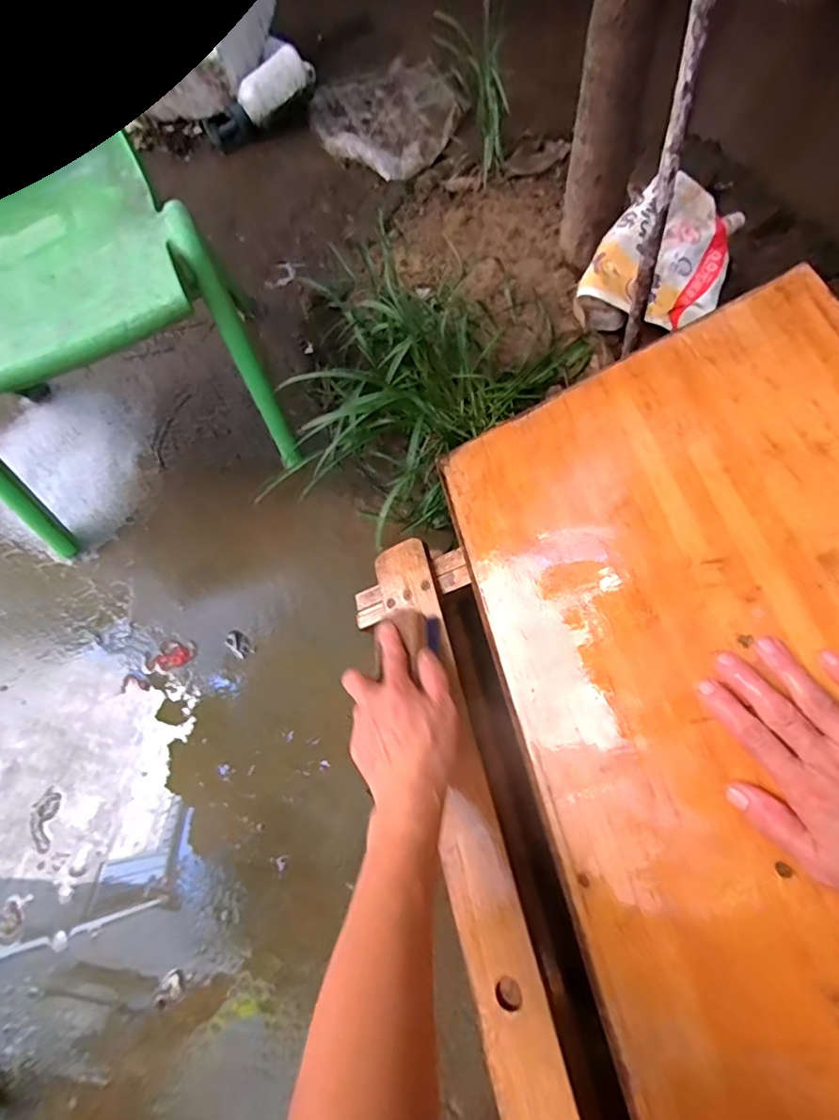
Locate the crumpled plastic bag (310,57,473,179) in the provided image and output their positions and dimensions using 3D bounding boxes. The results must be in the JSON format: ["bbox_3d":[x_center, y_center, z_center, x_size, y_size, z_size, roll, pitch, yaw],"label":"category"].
[{"bbox_3d":[-0.055,-0.809,0.978,0.284,0.022,0.287,35,73,15],"label":"crumpled plastic bag"}]

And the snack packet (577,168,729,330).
[{"bbox_3d":[0.287,-0.353,0.632,0.142,0.076,0.173,27,71,15],"label":"snack packet"}]

